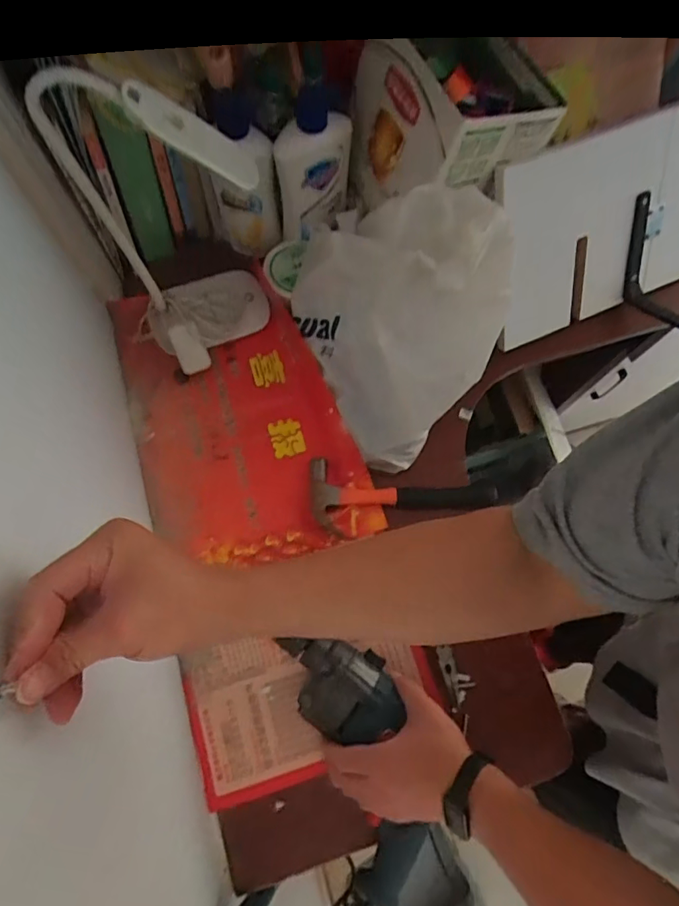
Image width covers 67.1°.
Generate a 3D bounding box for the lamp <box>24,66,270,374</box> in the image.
[{"bbox_3d":[-0.184,-0.260,0.587,0.176,0.309,0.169,-40,78,-13],"label":"lamp"}]

